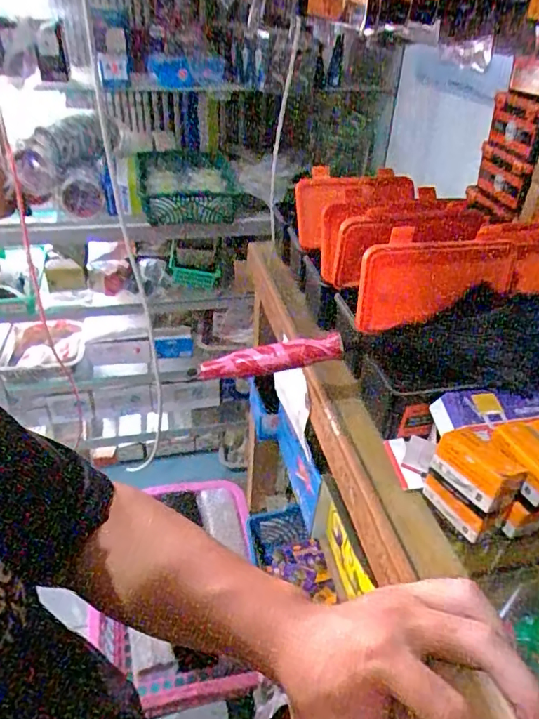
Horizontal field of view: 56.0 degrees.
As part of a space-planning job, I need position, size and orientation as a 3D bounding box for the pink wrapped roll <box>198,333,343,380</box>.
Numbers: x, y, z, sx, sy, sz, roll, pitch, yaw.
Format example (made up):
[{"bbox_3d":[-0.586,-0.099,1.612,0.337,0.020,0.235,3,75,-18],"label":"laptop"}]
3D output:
[{"bbox_3d":[0.001,-0.002,0.432,0.121,0.024,0.019,-11,37,5],"label":"pink wrapped roll"}]

